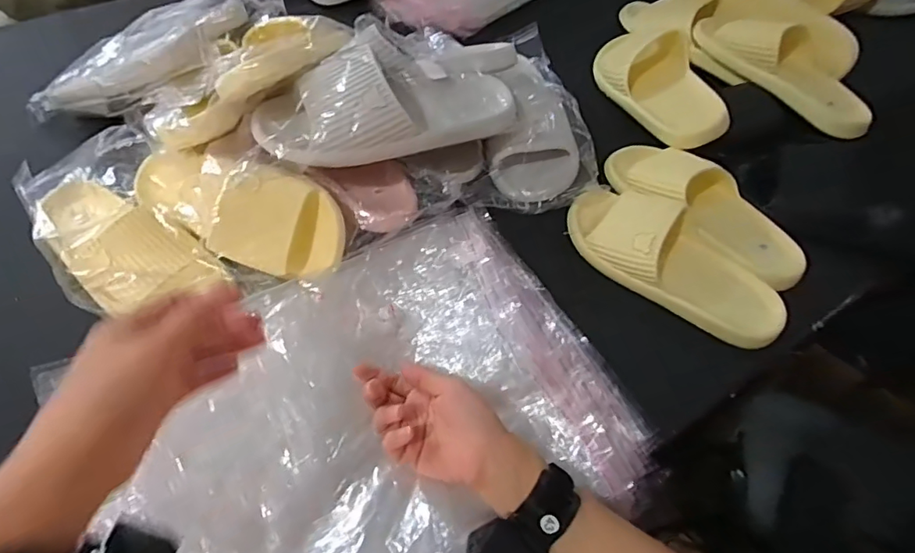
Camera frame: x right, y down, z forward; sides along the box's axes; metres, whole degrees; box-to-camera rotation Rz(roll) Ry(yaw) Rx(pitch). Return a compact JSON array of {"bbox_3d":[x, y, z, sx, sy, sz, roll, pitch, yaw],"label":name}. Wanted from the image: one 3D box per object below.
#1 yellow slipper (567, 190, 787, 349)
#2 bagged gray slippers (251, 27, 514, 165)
[{"bbox_3d":[0.225,-0.024,0.546,0.233,0.064,0.100,34,62,20],"label":"yellow slipper"},{"bbox_3d":[-0.070,-0.200,0.554,0.290,0.079,0.155,-24,60,-16],"label":"bagged gray slippers"}]

